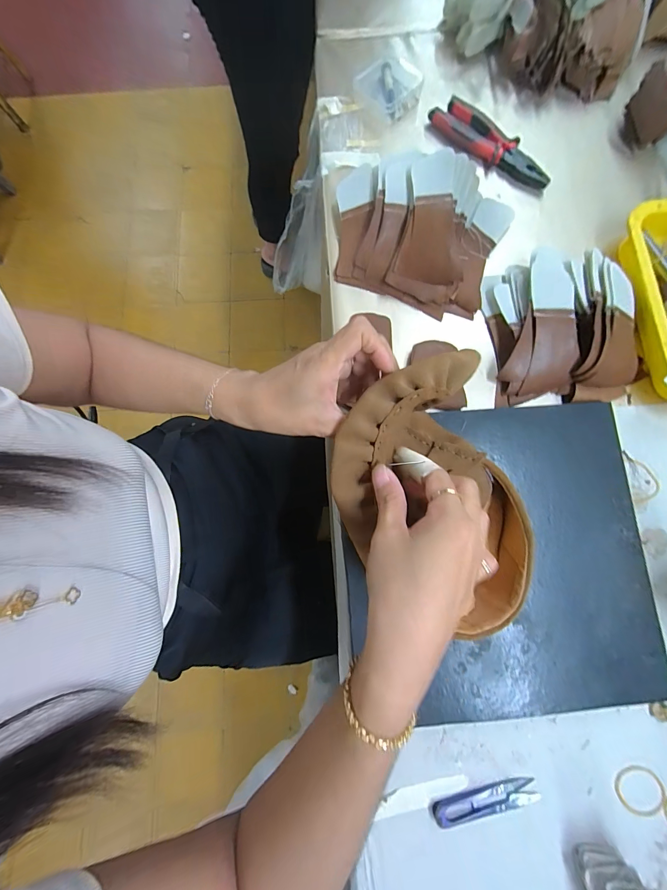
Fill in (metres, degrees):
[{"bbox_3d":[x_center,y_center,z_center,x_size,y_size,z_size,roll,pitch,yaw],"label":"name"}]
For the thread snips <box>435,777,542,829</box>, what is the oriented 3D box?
[{"bbox_3d":[0.147,0.346,0.325,0.100,0.005,0.023,-12,80,-2],"label":"thread snips"}]

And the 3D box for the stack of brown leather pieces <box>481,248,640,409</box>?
[{"bbox_3d":[0.274,-0.140,0.392,0.167,0.044,0.175,-4,81,1],"label":"stack of brown leather pieces"}]

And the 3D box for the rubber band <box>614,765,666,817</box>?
[{"bbox_3d":[0.300,0.337,0.325,0.045,0.004,0.041,-12,80,-2],"label":"rubber band"}]

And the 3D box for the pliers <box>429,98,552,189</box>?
[{"bbox_3d":[0.212,-0.403,0.453,0.047,0.022,0.179,-42,82,-5],"label":"pliers"}]

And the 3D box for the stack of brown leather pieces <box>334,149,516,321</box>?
[{"bbox_3d":[0.099,-0.265,0.410,0.211,0.060,0.157,20,82,5],"label":"stack of brown leather pieces"}]

